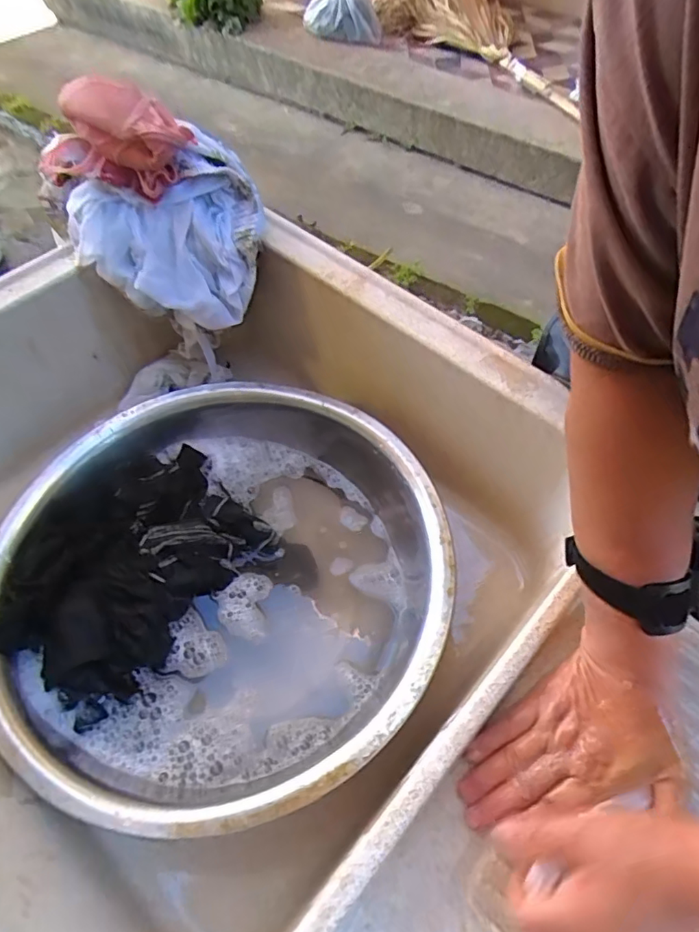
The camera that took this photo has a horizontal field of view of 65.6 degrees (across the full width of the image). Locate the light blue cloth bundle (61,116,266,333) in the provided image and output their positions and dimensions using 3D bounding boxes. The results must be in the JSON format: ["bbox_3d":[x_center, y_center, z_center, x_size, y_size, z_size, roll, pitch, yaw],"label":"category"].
[{"bbox_3d":[-0.179,-0.228,0.549,0.180,0.120,0.122,-16,59,-14],"label":"light blue cloth bundle"}]

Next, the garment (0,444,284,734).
[{"bbox_3d":[-0.212,0.081,0.521,0.189,0.061,0.247,35,61,18],"label":"garment"}]

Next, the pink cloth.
[{"bbox_3d":[-0.221,-0.315,0.514,0.147,0.075,0.095,9,56,2],"label":"pink cloth"}]

